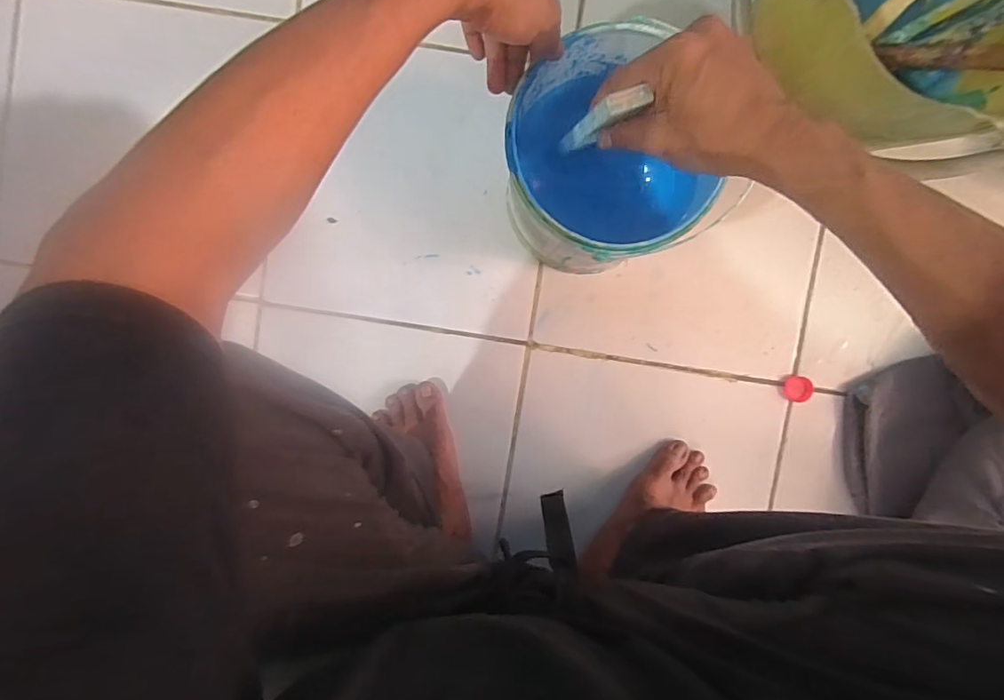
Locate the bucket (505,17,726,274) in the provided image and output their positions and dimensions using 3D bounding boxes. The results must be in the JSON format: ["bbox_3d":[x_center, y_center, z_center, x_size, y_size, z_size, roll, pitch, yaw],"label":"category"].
[{"bbox_3d":[0.087,-0.167,0.476,0.158,0.160,0.175,-34,93,2],"label":"bucket"}]

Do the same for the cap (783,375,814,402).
[{"bbox_3d":[0.345,0.045,0.590,0.032,0.007,0.031,0,93,0],"label":"cap"}]

